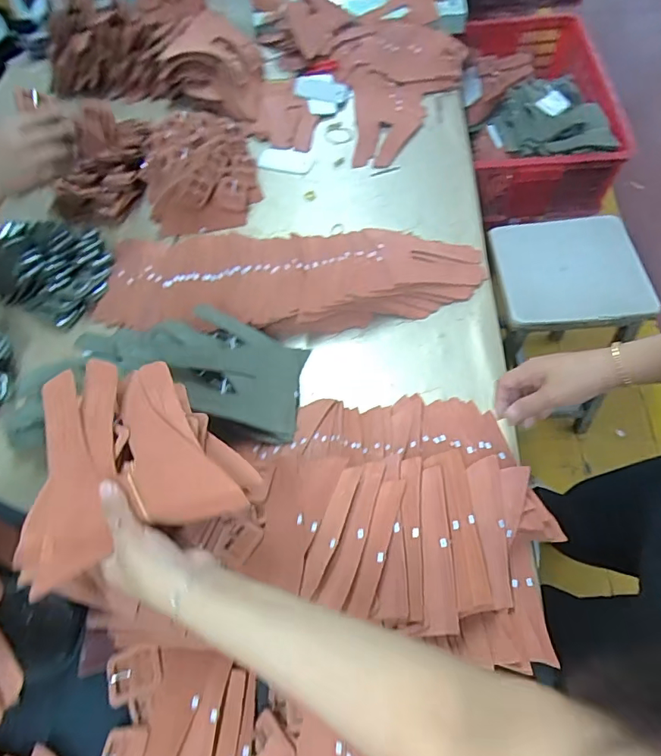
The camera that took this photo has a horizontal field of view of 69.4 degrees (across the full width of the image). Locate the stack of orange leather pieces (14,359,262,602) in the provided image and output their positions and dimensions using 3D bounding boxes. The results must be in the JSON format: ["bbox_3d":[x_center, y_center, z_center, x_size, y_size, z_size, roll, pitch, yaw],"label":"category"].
[{"bbox_3d":[-0.184,0.064,0.422,0.188,0.052,0.176,-22,62,-8],"label":"stack of orange leather pieces"}]

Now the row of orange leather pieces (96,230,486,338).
[{"bbox_3d":[-0.067,-0.170,0.750,0.598,0.050,0.212,-5,61,1],"label":"row of orange leather pieces"}]

